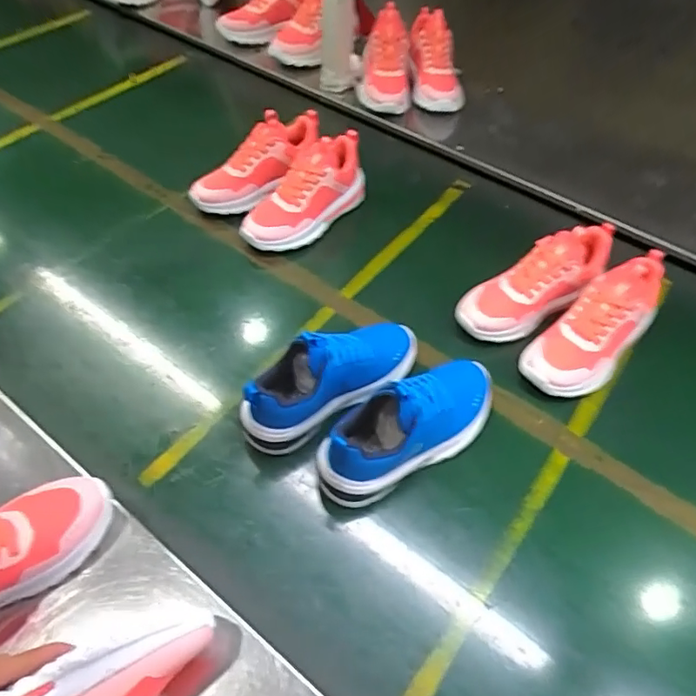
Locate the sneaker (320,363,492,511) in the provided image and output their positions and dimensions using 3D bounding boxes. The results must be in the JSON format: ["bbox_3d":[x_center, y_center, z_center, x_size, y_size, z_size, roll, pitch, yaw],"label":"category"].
[{"bbox_3d":[0.075,0.079,0.598,0.231,0.107,0.083,-32,60,-23],"label":"sneaker"}]

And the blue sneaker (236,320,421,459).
[{"bbox_3d":[-0.015,0.023,0.623,0.239,0.106,0.080,-32,60,-23],"label":"blue sneaker"}]

